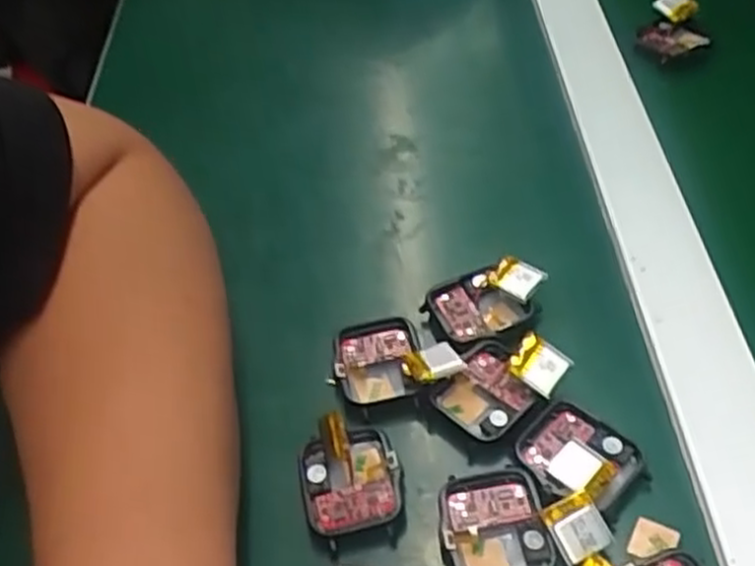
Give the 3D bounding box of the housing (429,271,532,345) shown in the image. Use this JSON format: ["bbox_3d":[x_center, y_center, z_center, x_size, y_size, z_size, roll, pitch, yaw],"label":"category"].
[{"bbox_3d":[0.046,0.012,0.357,0.038,0.013,0.036,-18,49,-10],"label":"housing"}]

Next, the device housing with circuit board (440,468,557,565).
[{"bbox_3d":[0.043,0.091,0.291,0.037,0.011,0.041,-8,48,-1],"label":"device housing with circuit board"}]

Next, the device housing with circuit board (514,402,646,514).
[{"bbox_3d":[0.078,0.067,0.303,0.041,0.008,0.037,35,60,31],"label":"device housing with circuit board"}]

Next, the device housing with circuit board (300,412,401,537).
[{"bbox_3d":[-0.011,0.074,0.303,0.037,0.026,0.041,-9,48,-1],"label":"device housing with circuit board"}]

